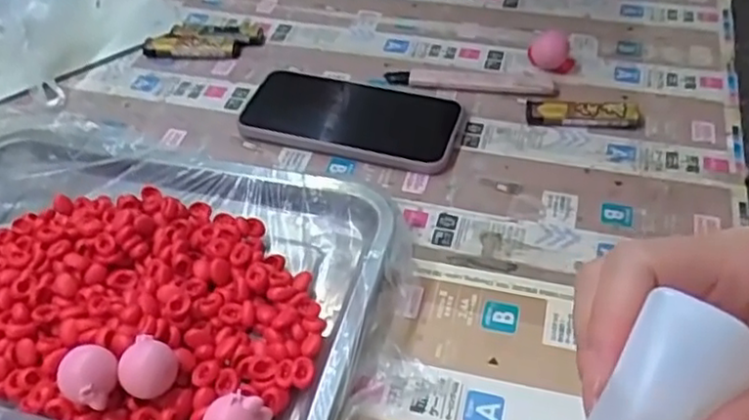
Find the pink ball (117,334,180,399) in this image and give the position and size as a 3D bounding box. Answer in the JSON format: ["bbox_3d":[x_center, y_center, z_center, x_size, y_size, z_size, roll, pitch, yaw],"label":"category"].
[{"bbox_3d":[-0.117,0.085,0.360,0.027,0.022,0.029,-2,45,2],"label":"pink ball"}]

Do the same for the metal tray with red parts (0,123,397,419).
[{"bbox_3d":[-0.155,0.037,0.407,0.309,0.032,0.204,10,47,13],"label":"metal tray with red parts"}]

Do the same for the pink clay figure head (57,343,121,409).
[{"bbox_3d":[-0.145,0.087,0.355,0.028,0.023,0.027,-2,45,2],"label":"pink clay figure head"}]

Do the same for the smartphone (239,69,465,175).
[{"bbox_3d":[-0.019,-0.070,0.514,0.162,0.008,0.082,11,49,13],"label":"smartphone"}]

